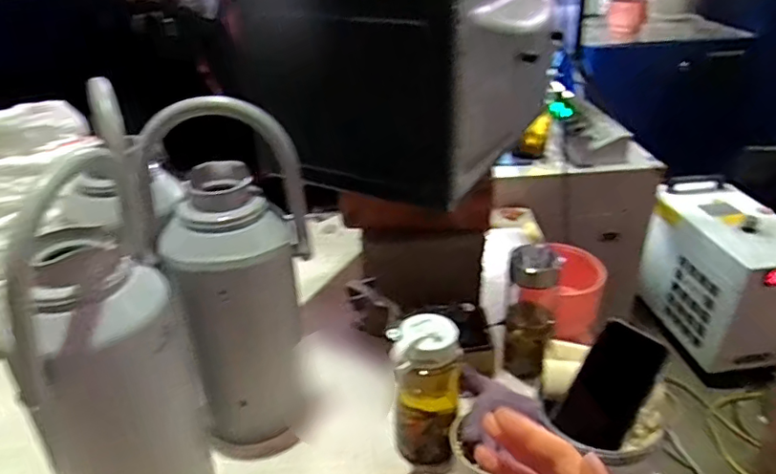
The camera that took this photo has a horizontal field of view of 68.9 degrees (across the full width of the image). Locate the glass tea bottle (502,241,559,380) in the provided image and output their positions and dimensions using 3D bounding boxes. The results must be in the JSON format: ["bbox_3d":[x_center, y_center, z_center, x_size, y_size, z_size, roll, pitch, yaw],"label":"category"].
[{"bbox_3d":[0.208,0.109,0.833,0.065,0.205,0.063,8,32,17],"label":"glass tea bottle"}]

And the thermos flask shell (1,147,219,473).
[{"bbox_3d":[-0.303,0.132,0.601,0.161,0.416,0.148,-17,34,-24],"label":"thermos flask shell"}]

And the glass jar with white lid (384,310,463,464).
[{"bbox_3d":[0.048,0.189,0.708,0.079,0.182,0.079,-2,31,1],"label":"glass jar with white lid"}]

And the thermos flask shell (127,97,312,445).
[{"bbox_3d":[-0.186,0.049,0.720,0.175,0.417,0.139,-11,32,-15],"label":"thermos flask shell"}]

